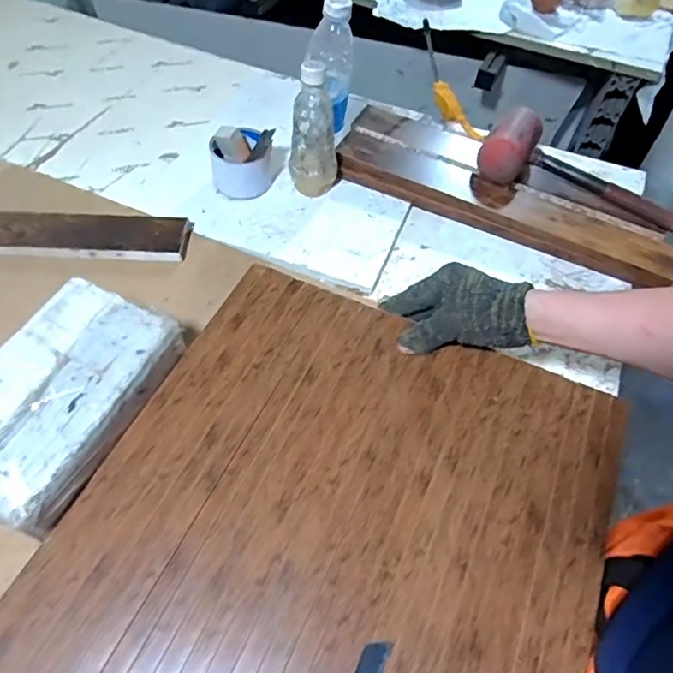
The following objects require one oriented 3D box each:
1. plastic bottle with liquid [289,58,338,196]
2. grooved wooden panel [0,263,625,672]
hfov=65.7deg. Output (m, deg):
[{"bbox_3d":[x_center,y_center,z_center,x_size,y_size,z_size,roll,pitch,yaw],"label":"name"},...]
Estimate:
[{"bbox_3d":[-0.027,-0.257,0.665,0.062,0.157,0.059,4,57,-2],"label":"plastic bottle with liquid"},{"bbox_3d":[-0.007,0.162,0.395,0.383,0.019,0.446,23,58,10],"label":"grooved wooden panel"}]

